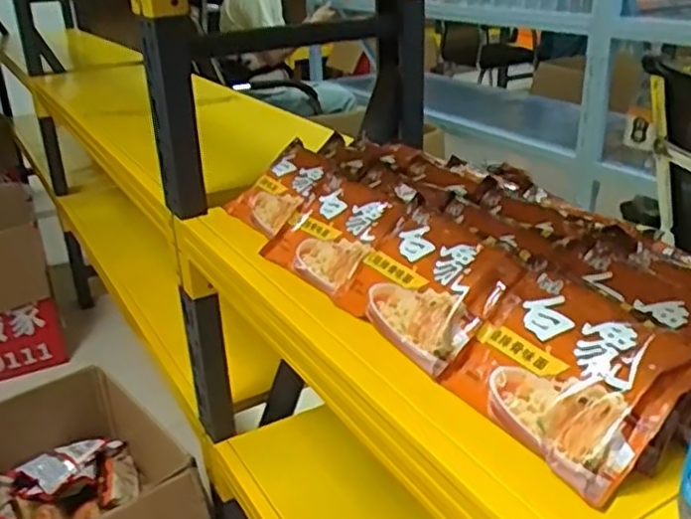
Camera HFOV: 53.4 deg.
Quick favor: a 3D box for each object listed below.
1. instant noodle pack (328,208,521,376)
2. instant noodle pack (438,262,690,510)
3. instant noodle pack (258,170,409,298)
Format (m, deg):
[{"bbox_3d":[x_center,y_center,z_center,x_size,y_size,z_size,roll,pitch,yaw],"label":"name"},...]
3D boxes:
[{"bbox_3d":[0.076,0.024,0.634,0.125,0.040,0.158,-49,41,-6],"label":"instant noodle pack"},{"bbox_3d":[0.158,0.080,0.505,0.124,0.030,0.165,-50,38,-5],"label":"instant noodle pack"},{"bbox_3d":[-0.010,-0.027,0.759,0.127,0.035,0.154,-49,41,-10],"label":"instant noodle pack"}]

